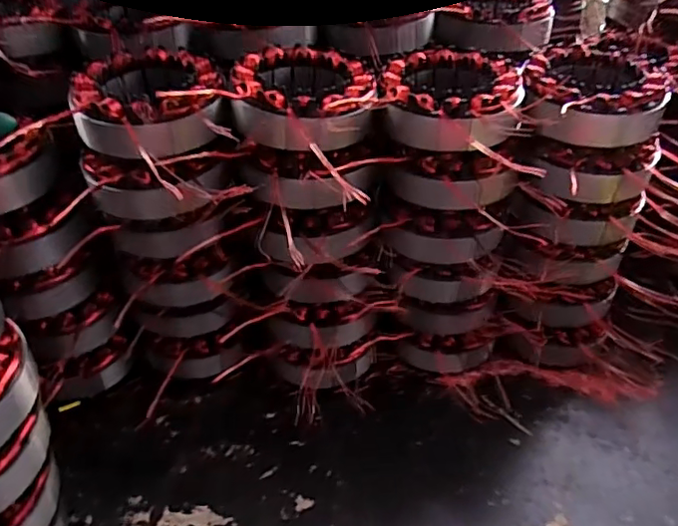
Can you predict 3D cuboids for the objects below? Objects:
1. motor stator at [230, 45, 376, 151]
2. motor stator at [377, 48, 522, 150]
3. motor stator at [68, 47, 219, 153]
[{"bbox_3d":[-0.022,-0.098,0.349,0.081,0.032,0.082,2,41,-2],"label":"motor stator"},{"bbox_3d":[0.067,-0.096,0.356,0.086,0.037,0.100,9,41,7],"label":"motor stator"},{"bbox_3d":[-0.111,-0.092,0.341,0.084,0.038,0.097,-14,44,-20],"label":"motor stator"}]

